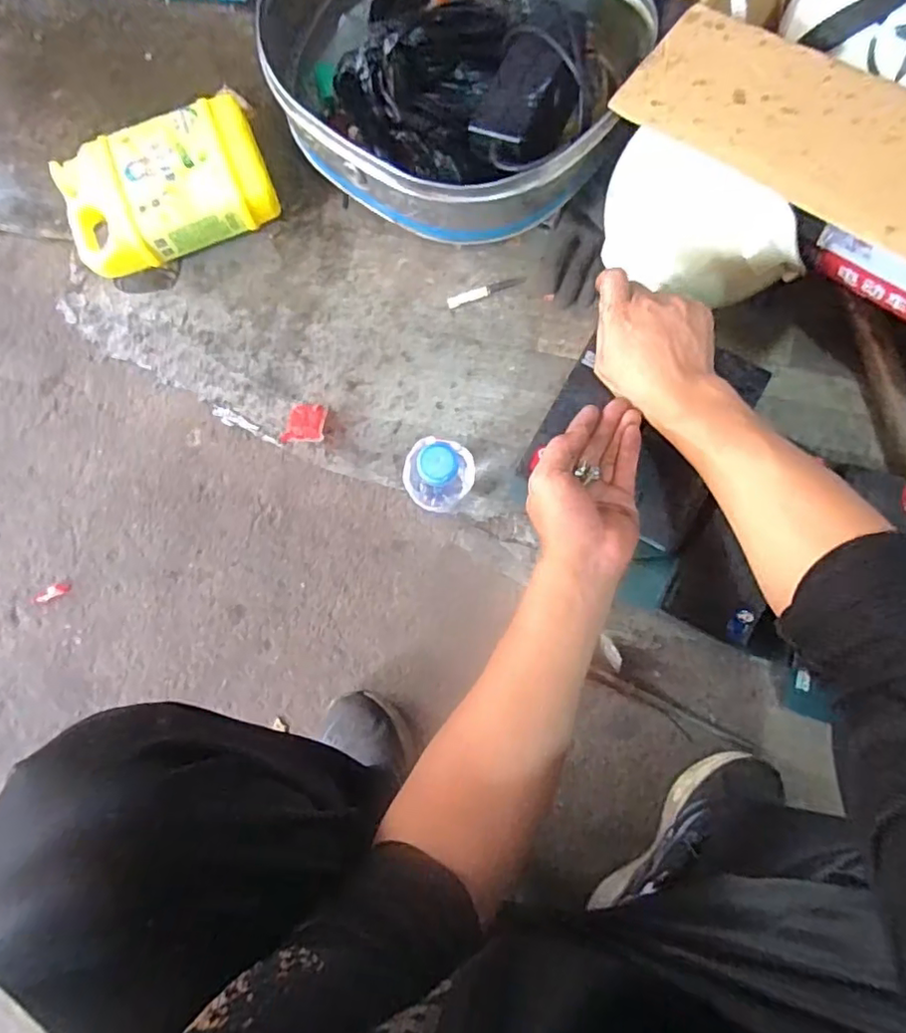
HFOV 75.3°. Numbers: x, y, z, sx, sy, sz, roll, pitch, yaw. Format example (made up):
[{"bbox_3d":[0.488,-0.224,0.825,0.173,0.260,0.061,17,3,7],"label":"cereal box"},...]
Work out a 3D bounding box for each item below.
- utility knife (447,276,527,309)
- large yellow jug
[{"bbox_3d":[0.039,-0.266,0.690,0.095,0.005,0.014,-22,85,0],"label":"utility knife"},{"bbox_3d":[-0.325,-0.370,0.674,0.223,0.070,0.140,-21,84,-1],"label":"large yellow jug"}]

